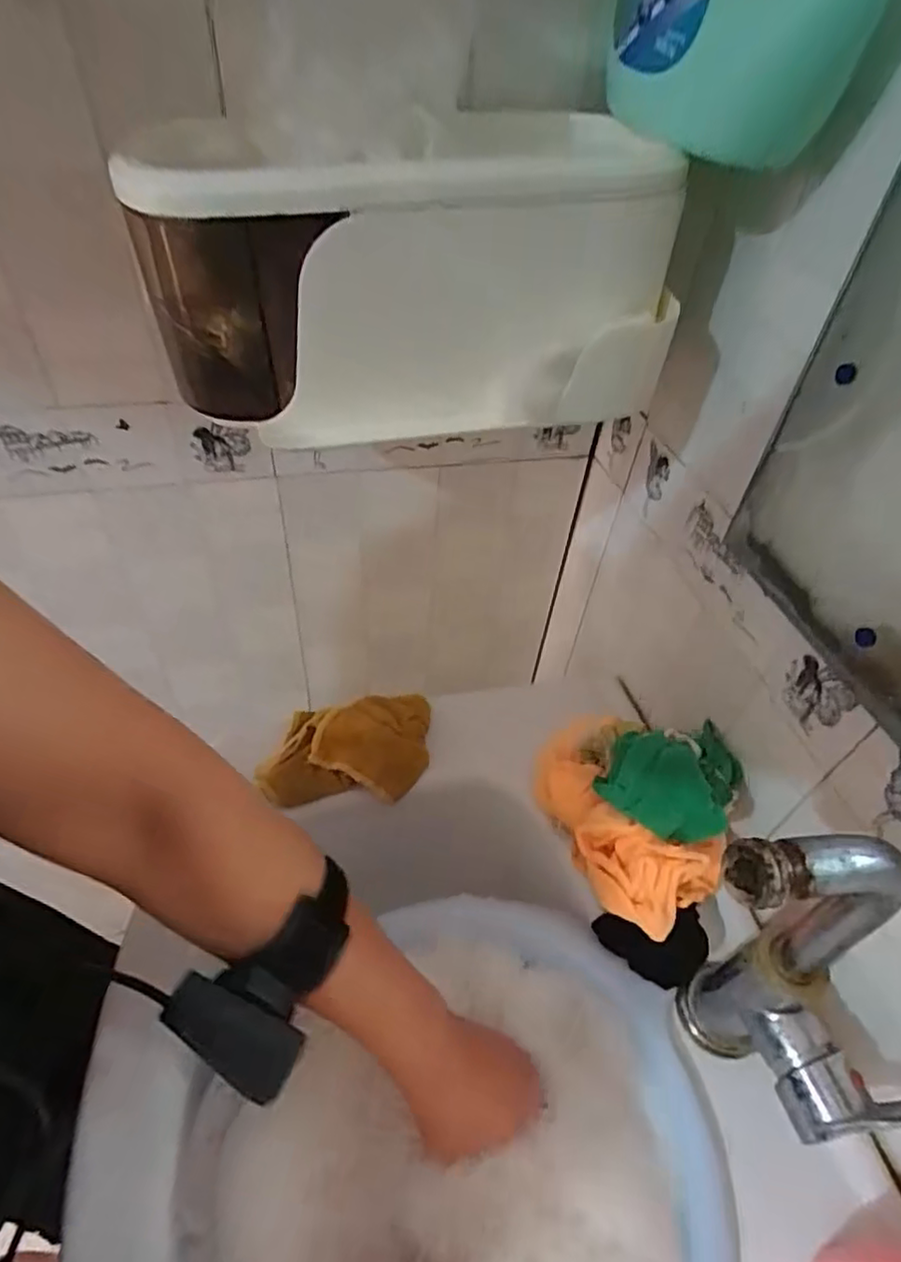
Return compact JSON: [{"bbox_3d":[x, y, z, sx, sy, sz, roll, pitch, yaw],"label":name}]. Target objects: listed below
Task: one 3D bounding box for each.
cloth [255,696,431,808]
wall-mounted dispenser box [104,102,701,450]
[{"bbox_3d":[-0.086,0.100,0.545,0.130,0.041,0.089,4,46,-3],"label":"cloth"},{"bbox_3d":[-0.021,-0.199,0.363,0.274,0.138,0.105,-3,47,-9],"label":"wall-mounted dispenser box"}]

